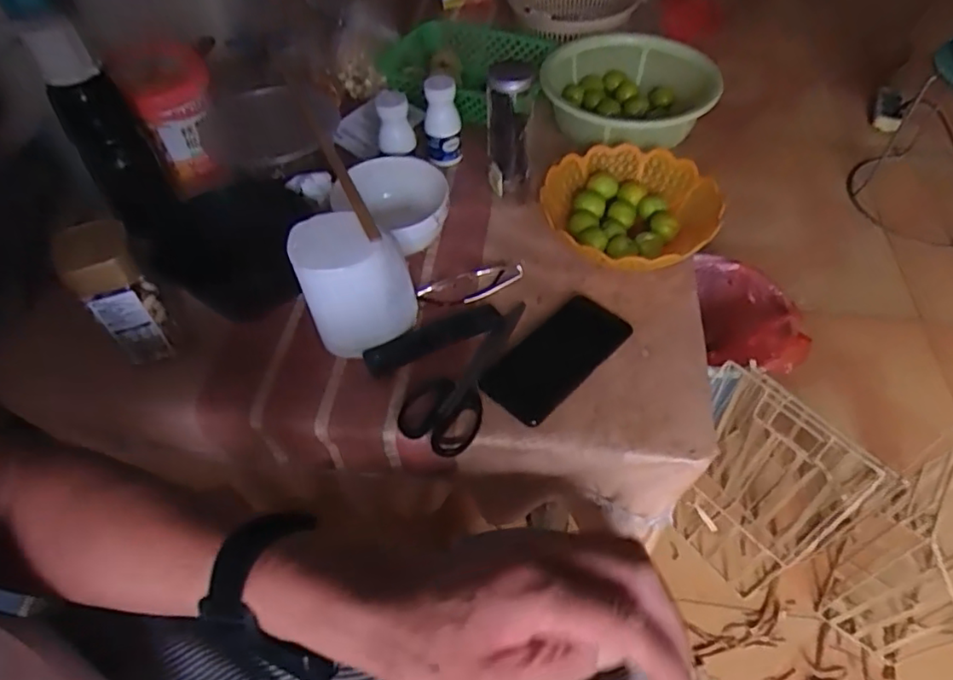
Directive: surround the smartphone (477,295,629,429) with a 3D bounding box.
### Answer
[{"bbox_3d":[0.081,0.016,0.615,0.079,0.008,0.157,37,62,26],"label":"smartphone"}]

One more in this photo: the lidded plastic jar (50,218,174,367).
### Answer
[{"bbox_3d":[-0.342,-0.040,0.588,0.060,0.143,0.063,-1,53,2],"label":"lidded plastic jar"}]

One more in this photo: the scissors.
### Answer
[{"bbox_3d":[-0.012,0.026,0.612,0.074,0.008,0.190,15,55,14],"label":"scissors"}]

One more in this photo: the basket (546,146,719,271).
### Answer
[{"bbox_3d":[0.180,-0.150,0.713,0.191,0.054,0.199,-6,53,-2],"label":"basket"}]

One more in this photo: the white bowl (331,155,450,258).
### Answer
[{"bbox_3d":[-0.090,-0.161,0.728,0.139,0.076,0.139,-1,53,2],"label":"white bowl"}]

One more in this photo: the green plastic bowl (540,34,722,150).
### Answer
[{"bbox_3d":[0.212,-0.353,0.849,0.219,0.061,0.231,-1,53,2],"label":"green plastic bowl"}]

